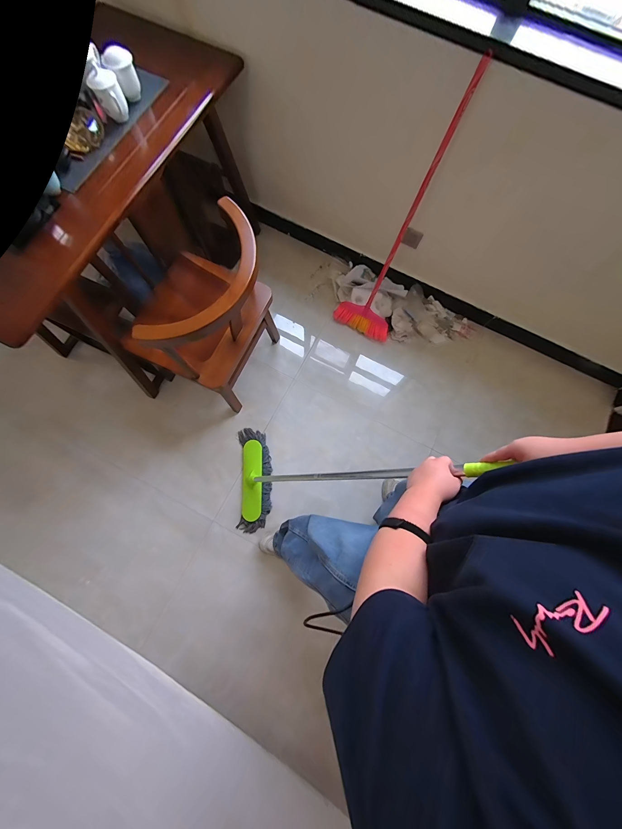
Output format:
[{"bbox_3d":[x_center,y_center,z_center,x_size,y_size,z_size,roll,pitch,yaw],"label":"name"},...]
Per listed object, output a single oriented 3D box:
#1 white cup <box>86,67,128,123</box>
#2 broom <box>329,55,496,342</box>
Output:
[{"bbox_3d":[-0.591,-0.936,0.814,0.076,0.097,0.073,0,76,-1],"label":"white cup"},{"bbox_3d":[0.371,-0.690,1.105,0.279,0.906,0.122,35,54,6],"label":"broom"}]

